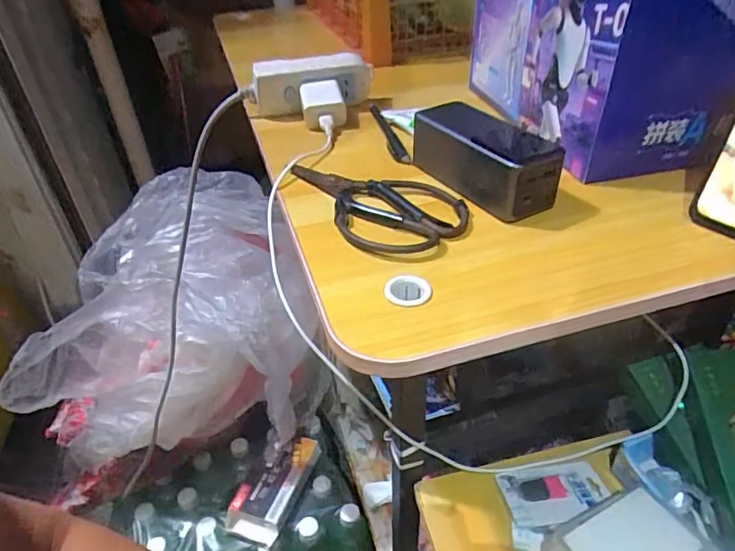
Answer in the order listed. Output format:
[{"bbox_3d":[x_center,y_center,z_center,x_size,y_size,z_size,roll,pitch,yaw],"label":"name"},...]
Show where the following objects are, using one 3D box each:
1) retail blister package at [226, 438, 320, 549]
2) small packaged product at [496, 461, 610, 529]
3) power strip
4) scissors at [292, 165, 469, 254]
[{"bbox_3d":[-0.149,0.333,0.834,0.083,0.050,0.170,13,41,19],"label":"retail blister package"},{"bbox_3d":[0.183,0.210,0.506,0.100,0.021,0.062,-4,38,-2],"label":"small packaged product"},{"bbox_3d":[-0.062,-0.217,0.588,0.139,0.054,0.045,-9,39,-8],"label":"power strip"},{"bbox_3d":[0.002,-0.064,0.424,0.089,0.014,0.163,-31,46,-31],"label":"scissors"}]

